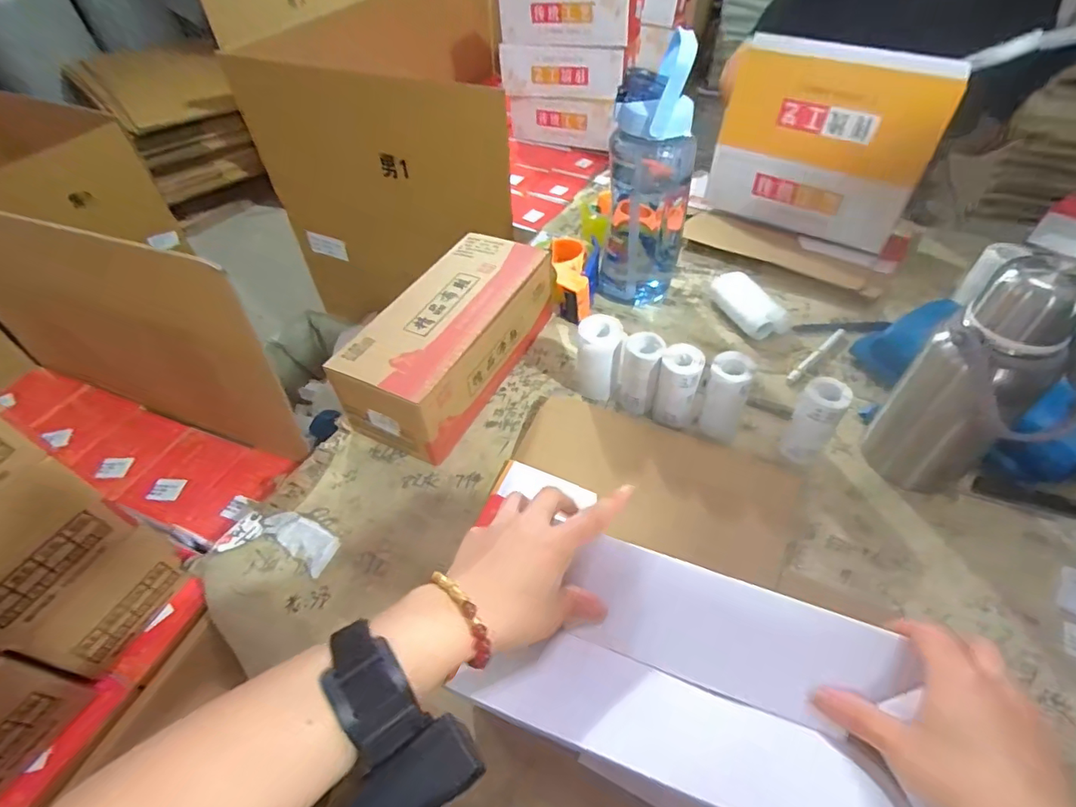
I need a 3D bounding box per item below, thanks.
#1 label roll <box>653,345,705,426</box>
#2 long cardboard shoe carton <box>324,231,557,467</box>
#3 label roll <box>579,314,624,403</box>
[{"bbox_3d":[0.154,-0.019,0.574,0.045,0.079,0.051,16,53,14],"label":"label roll"},{"bbox_3d":[-0.100,-0.086,0.634,0.133,0.103,0.309,21,54,18],"label":"long cardboard shoe carton"},{"bbox_3d":[0.070,-0.053,0.614,0.049,0.090,0.052,8,51,8],"label":"label roll"}]

